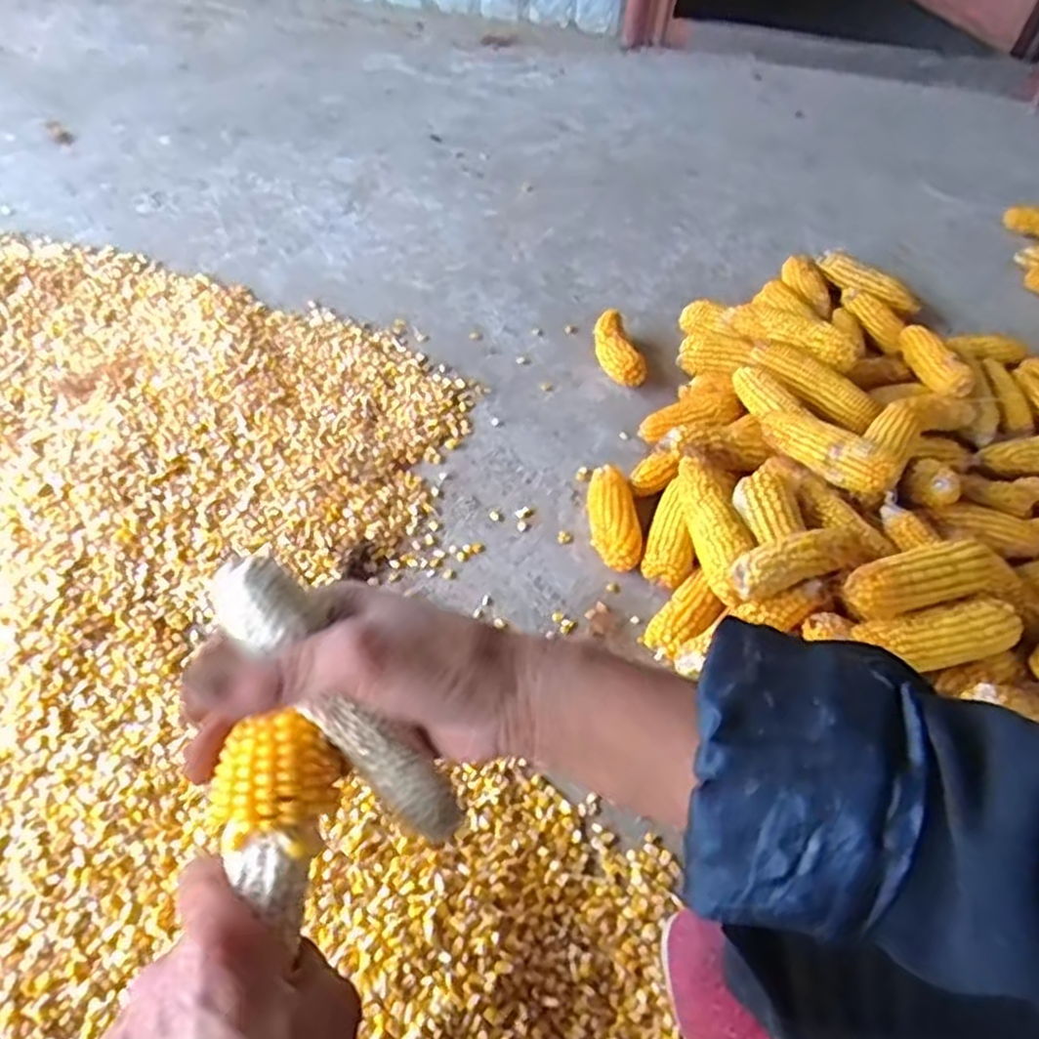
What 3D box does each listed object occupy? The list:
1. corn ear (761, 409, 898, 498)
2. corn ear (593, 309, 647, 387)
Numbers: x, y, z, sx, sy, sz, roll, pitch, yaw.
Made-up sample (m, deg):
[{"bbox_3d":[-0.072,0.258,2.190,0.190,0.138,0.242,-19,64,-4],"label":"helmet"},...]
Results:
[{"bbox_3d":[0.324,-0.075,0.832,0.042,0.053,0.148,-34,63,-26],"label":"corn ear"},{"bbox_3d":[0.126,-0.219,1.023,0.049,0.047,0.123,-9,55,-10],"label":"corn ear"}]

